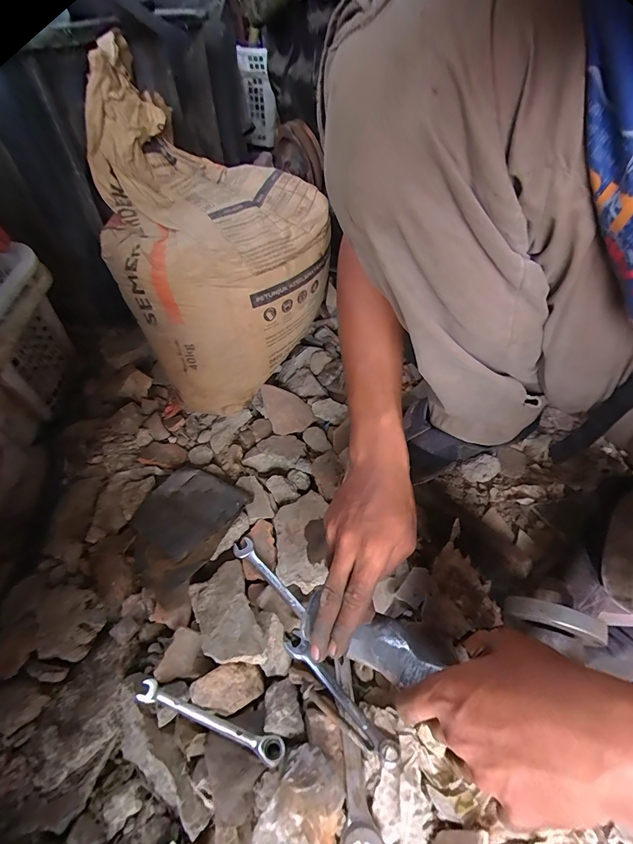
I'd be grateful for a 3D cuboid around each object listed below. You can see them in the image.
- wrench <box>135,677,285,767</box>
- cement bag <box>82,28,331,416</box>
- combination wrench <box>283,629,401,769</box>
[{"bbox_3d":[-0.104,0.289,0.365,0.154,0.008,0.020,14,55,14],"label":"wrench"},{"bbox_3d":[-0.159,-0.249,0.547,0.284,0.308,0.289,-40,62,-21],"label":"cement bag"},{"bbox_3d":[0.019,0.269,0.378,0.024,0.012,0.151,-40,47,-24],"label":"combination wrench"}]

